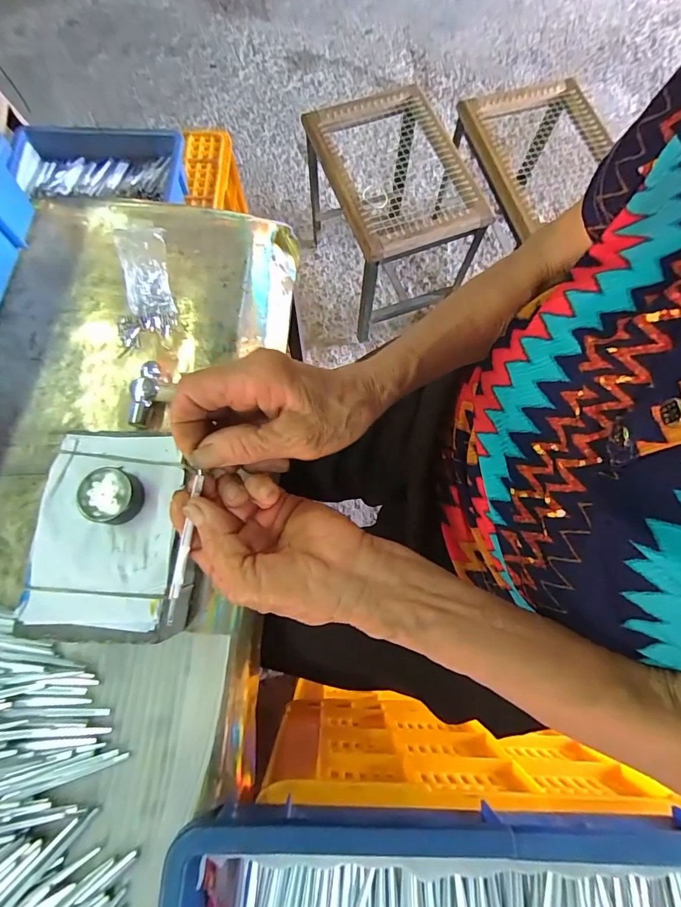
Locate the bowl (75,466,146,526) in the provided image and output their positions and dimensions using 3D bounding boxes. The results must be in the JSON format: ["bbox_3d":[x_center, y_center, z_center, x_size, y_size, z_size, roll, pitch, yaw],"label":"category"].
[{"bbox_3d":[-0.162,0.030,0.299,0.036,0.019,0.038,0,72,1],"label":"bowl"}]

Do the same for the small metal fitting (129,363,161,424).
[{"bbox_3d":[-0.177,-0.054,0.388,0.022,0.018,0.059,-3,72,0],"label":"small metal fitting"}]

